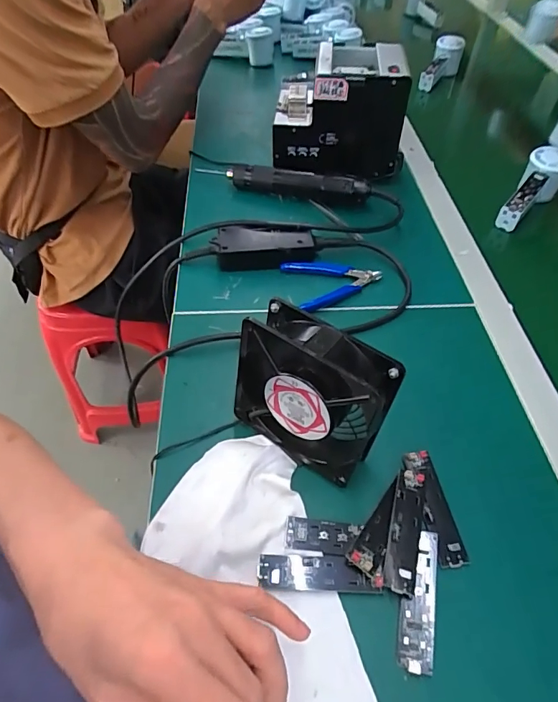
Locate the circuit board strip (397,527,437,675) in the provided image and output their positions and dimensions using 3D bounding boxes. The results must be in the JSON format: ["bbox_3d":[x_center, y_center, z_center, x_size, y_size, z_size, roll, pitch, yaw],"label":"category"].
[{"bbox_3d":[0.101,0.176,0.316,0.023,0.007,0.091,13,53,10],"label":"circuit board strip"}]

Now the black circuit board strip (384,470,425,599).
[{"bbox_3d":[0.098,0.139,0.341,0.023,0.011,0.092,14,53,10],"label":"black circuit board strip"}]

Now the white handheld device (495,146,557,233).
[{"bbox_3d":[0.358,-0.227,0.632,0.053,0.056,0.149,36,73,26],"label":"white handheld device"}]

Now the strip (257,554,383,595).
[{"bbox_3d":[0.028,0.163,0.323,0.085,0.004,0.024,2,52,1],"label":"strip"}]

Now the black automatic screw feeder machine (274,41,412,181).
[{"bbox_3d":[0.087,-0.346,0.647,0.174,0.141,0.124,6,52,4],"label":"black automatic screw feeder machine"}]

